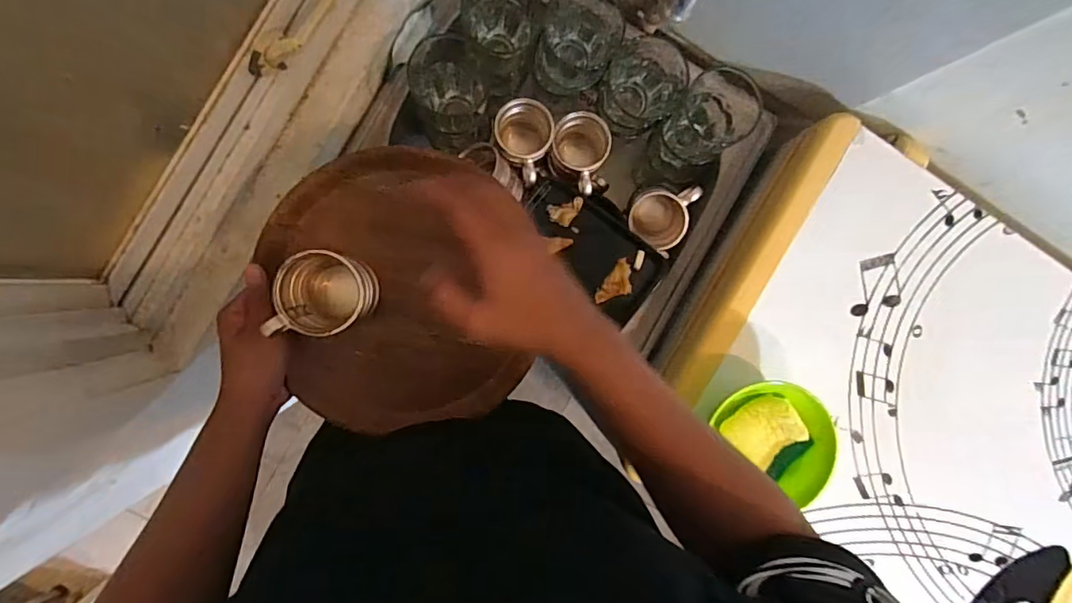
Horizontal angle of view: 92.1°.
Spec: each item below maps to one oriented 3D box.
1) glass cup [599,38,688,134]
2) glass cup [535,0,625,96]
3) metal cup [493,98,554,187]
[{"bbox_3d":[0.131,-0.269,0.661,0.087,0.115,0.083,0,92,-7],"label":"glass cup"},{"bbox_3d":[0.050,-0.318,0.652,0.095,0.110,0.095,0,92,-7],"label":"glass cup"},{"bbox_3d":[-0.022,-0.210,0.708,0.075,0.096,0.098,7,92,-7],"label":"metal cup"}]

